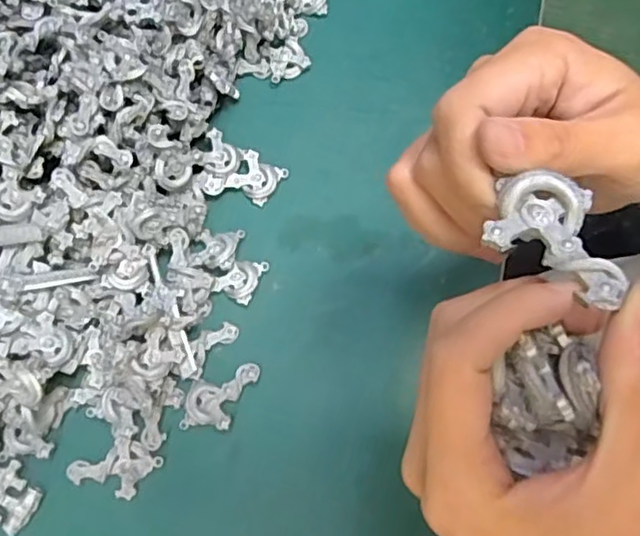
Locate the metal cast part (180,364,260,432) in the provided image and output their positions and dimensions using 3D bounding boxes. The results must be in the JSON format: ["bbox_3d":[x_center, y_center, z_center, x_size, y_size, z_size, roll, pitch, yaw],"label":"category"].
[{"bbox_3d":[-0.058,0.072,0.370,0.030,0.005,0.048,28,75,7],"label":"metal cast part"}]

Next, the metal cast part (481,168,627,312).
[{"bbox_3d":[0.066,-0.010,0.175,0.037,0.011,0.028,32,76,8],"label":"metal cast part"}]

